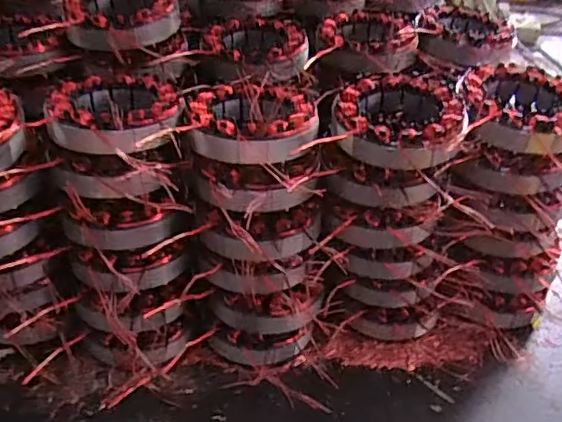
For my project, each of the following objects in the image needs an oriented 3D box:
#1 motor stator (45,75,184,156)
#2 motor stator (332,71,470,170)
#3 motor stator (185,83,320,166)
[{"bbox_3d":[-0.107,-0.066,0.379,0.088,0.026,0.079,24,40,23],"label":"motor stator"},{"bbox_3d":[0.078,-0.058,0.391,0.084,0.031,0.095,11,37,7],"label":"motor stator"},{"bbox_3d":[-0.019,-0.059,0.387,0.084,0.029,0.084,11,37,7],"label":"motor stator"}]

